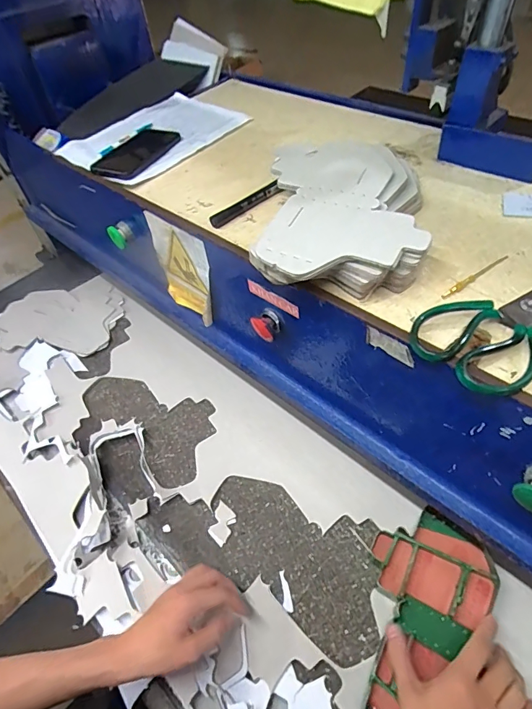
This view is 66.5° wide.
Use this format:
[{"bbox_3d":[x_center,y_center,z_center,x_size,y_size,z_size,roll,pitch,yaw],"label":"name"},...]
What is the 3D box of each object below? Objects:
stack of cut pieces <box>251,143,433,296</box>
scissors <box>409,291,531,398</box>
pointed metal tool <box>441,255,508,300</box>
[{"bbox_3d":[0.089,-0.173,0.478,0.186,0.046,0.284,3,52,9],"label":"stack of cut pieces"},{"bbox_3d":[0.236,-0.036,0.381,0.204,0.023,0.100,-31,55,-17],"label":"scissors"},{"bbox_3d":[0.224,-0.084,0.437,0.103,0.005,0.008,-32,56,-18],"label":"pointed metal tool"}]

